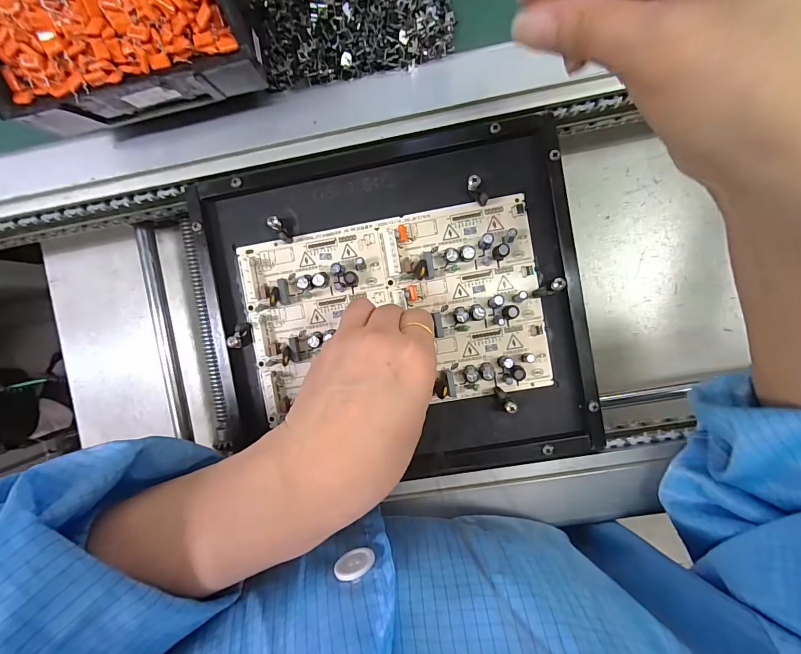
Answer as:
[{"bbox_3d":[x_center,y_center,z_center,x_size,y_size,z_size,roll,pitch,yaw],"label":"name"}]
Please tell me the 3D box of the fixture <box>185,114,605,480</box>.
[{"bbox_3d":[-0.006,-0.009,0.276,0.260,0.019,0.228,-10,95,5],"label":"fixture"}]

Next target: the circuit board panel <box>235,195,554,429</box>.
[{"bbox_3d":[-0.005,-0.010,0.278,0.206,0.018,0.133,-9,95,5],"label":"circuit board panel"}]

